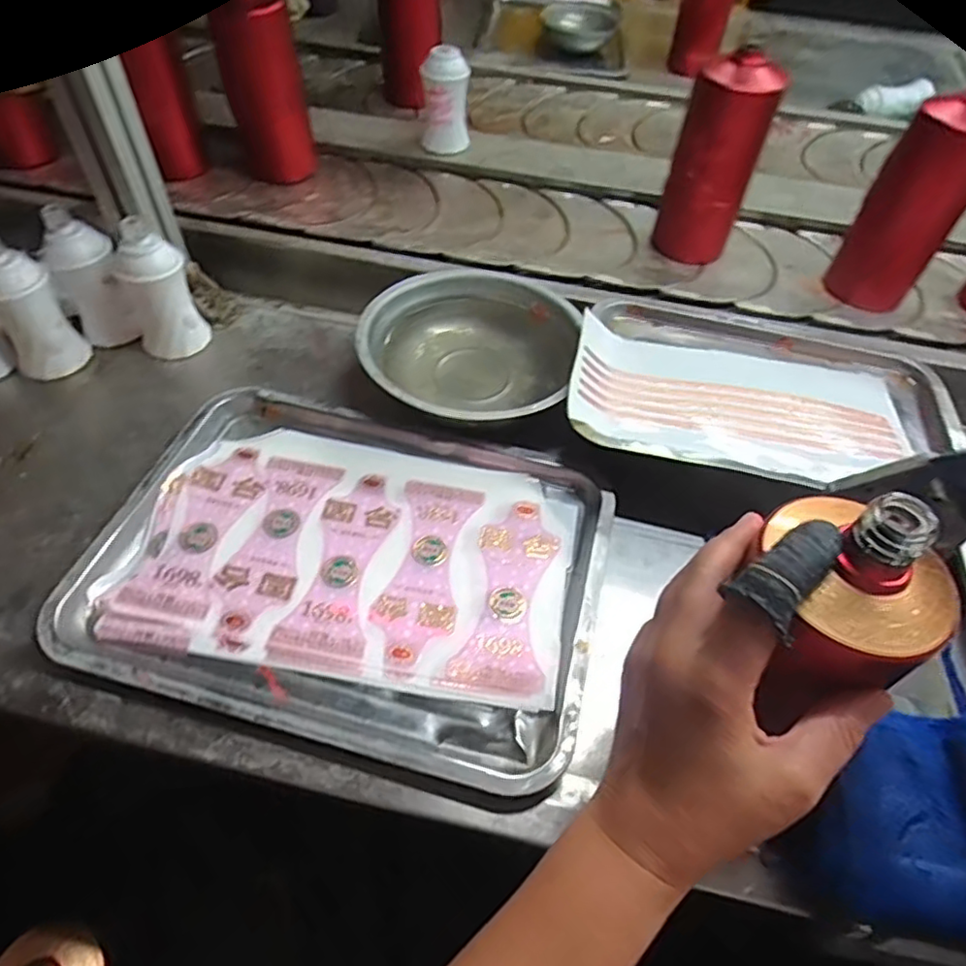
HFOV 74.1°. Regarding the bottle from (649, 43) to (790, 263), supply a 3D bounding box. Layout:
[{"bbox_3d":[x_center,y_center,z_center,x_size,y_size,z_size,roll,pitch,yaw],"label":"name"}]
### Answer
[{"bbox_3d":[0.234,-0.322,0.650,0.079,0.186,0.061,17,55,10],"label":"bottle"}]

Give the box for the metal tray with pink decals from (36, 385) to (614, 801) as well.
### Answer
[{"bbox_3d":[-0.091,0.048,0.456,0.342,0.027,0.256,13,54,8],"label":"metal tray with pink decals"}]

